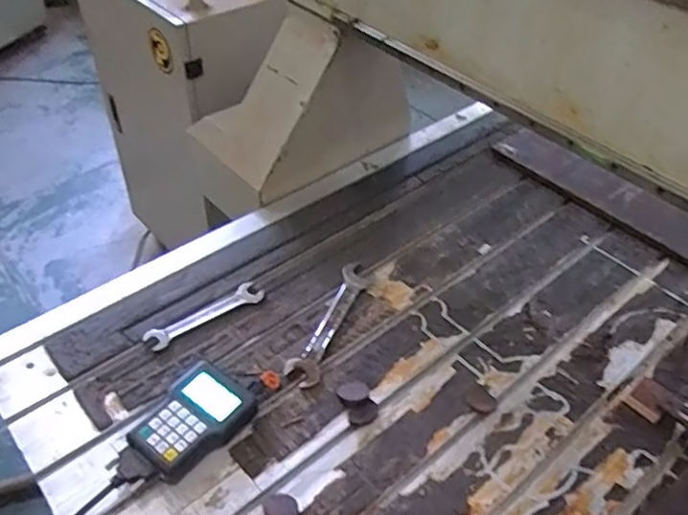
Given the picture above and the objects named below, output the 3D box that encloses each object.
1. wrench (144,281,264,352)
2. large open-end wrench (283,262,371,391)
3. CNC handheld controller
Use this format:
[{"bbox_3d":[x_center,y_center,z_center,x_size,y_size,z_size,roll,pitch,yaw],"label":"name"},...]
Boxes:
[{"bbox_3d":[-0.211,0.088,0.944,0.187,0.007,0.039,-28,52,-26],"label":"wrench"},{"bbox_3d":[-0.020,0.098,0.949,0.051,0.009,0.247,17,47,14],"label":"large open-end wrench"},{"bbox_3d":[-0.209,0.221,0.795,0.110,0.039,0.183,27,50,23],"label":"CNC handheld controller"}]

